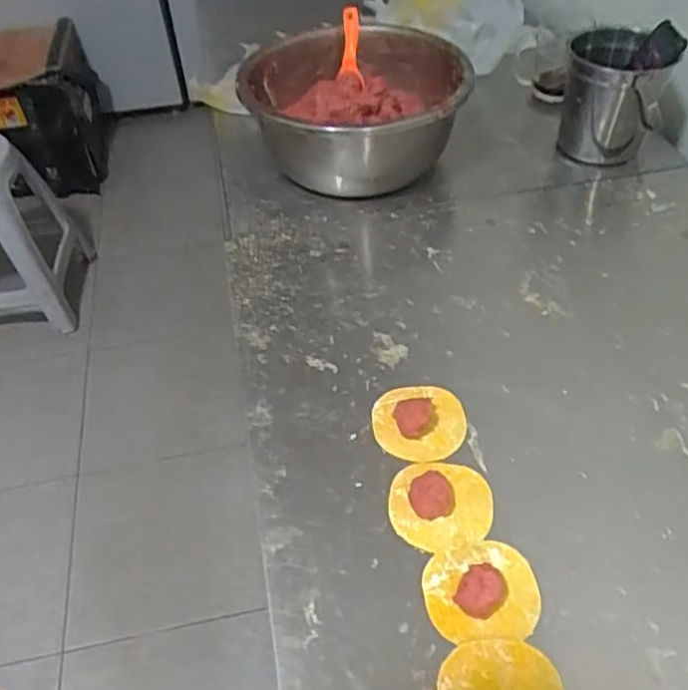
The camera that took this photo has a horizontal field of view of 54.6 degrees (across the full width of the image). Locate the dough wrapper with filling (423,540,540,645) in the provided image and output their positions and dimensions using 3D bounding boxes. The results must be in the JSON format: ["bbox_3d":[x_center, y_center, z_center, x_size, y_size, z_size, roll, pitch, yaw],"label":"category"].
[{"bbox_3d":[0.100,0.175,0.484,0.081,0.022,0.069,-6,49,0],"label":"dough wrapper with filling"}]

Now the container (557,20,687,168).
[{"bbox_3d":[0.344,-0.316,0.839,0.125,0.142,0.101,15,52,17],"label":"container"}]

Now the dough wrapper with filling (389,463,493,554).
[{"bbox_3d":[0.078,0.127,0.537,0.079,0.023,0.077,7,50,11],"label":"dough wrapper with filling"}]

